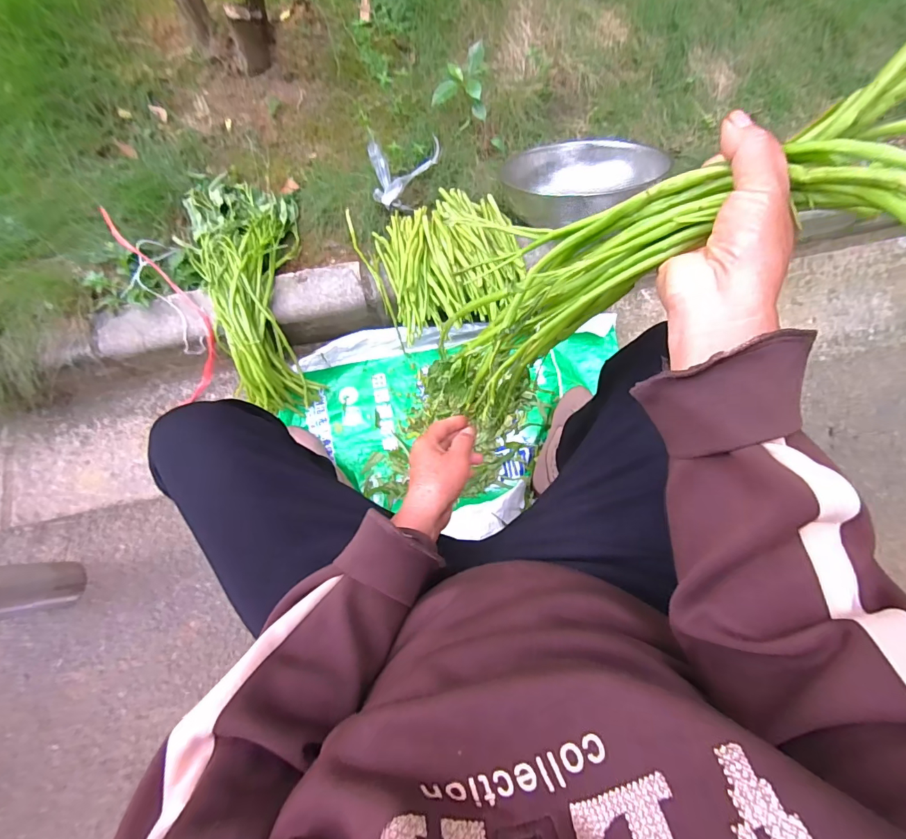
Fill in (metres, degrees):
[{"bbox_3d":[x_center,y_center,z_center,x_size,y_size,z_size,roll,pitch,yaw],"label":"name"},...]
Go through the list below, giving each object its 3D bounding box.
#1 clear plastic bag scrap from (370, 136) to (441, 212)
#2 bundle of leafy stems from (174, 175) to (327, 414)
[{"bbox_3d":[-0.100,-0.531,0.906,0.146,0.059,0.174,-2,75,1],"label":"clear plastic bag scrap"},{"bbox_3d":[-0.401,-0.280,0.846,0.212,0.173,0.515,-17,75,-3],"label":"bundle of leafy stems"}]

